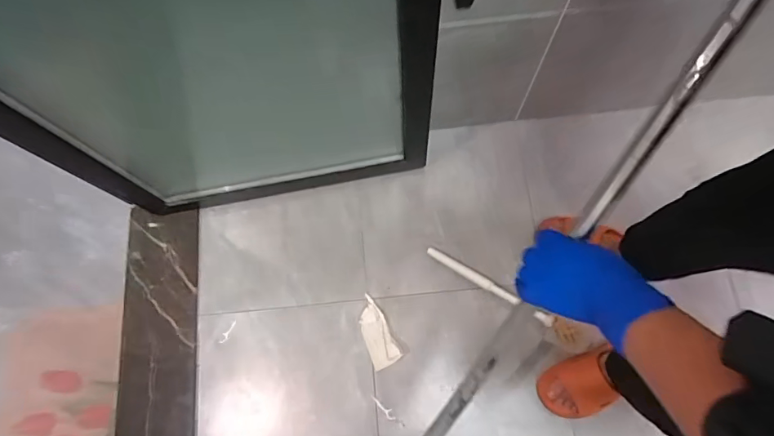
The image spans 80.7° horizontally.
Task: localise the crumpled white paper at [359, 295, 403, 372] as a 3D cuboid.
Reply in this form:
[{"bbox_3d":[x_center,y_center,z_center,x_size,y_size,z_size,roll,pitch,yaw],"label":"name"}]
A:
[{"bbox_3d":[-0.026,0.246,0.991,0.064,0.033,0.151,-24,74,-5],"label":"crumpled white paper"}]

